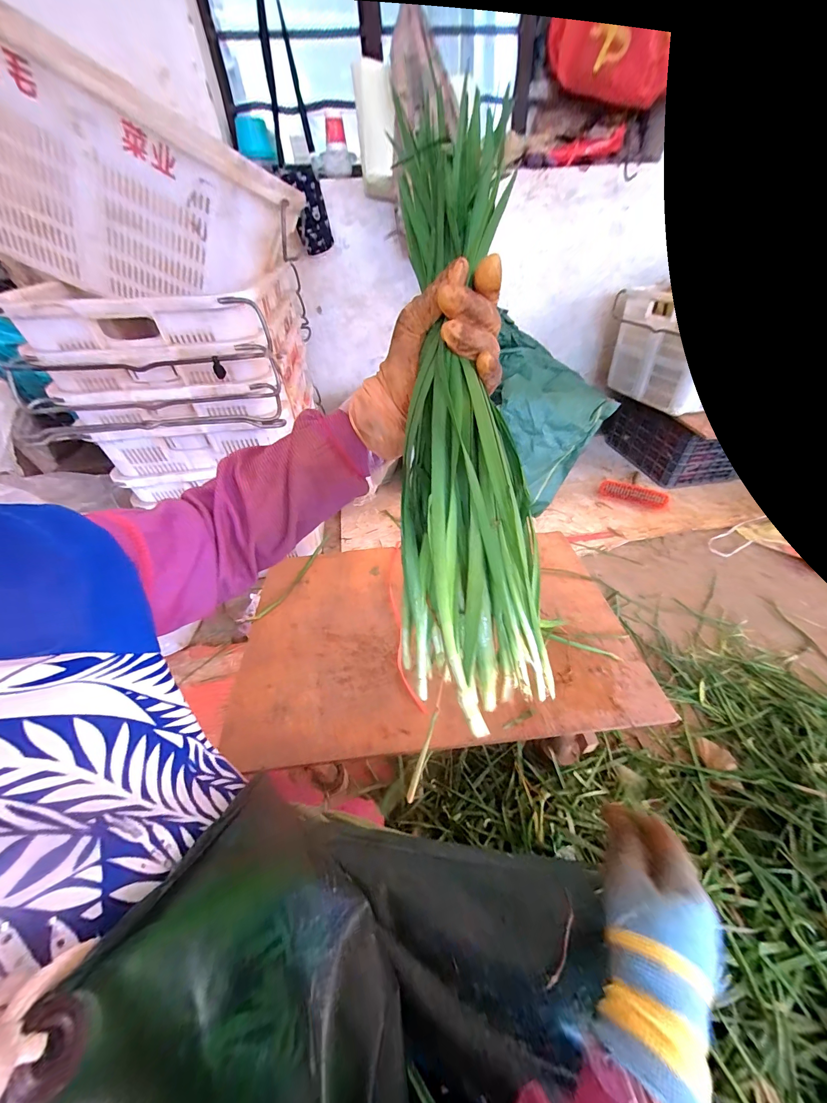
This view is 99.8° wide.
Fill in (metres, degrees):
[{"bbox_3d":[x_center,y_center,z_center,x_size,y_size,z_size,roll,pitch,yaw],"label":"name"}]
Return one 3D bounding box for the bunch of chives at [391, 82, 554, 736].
[{"bbox_3d":[0.032,-0.096,0.233,0.093,0.060,0.393,-4,87,2],"label":"bunch of chives"}]

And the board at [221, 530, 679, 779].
[{"bbox_3d":[0.034,0.126,0.595,0.614,0.034,0.383,-7,42,-2],"label":"board"}]

